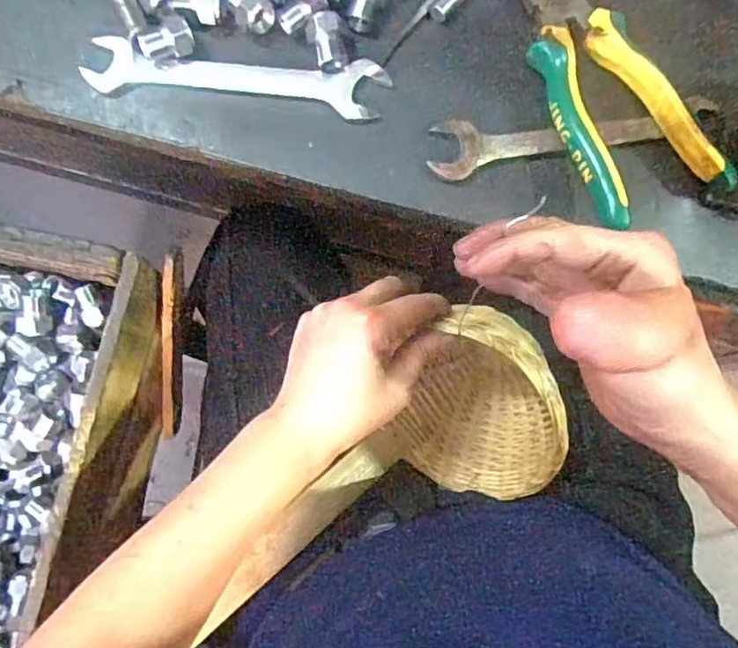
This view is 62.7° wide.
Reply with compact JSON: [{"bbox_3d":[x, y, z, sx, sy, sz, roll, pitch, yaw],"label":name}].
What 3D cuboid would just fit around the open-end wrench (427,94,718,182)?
[{"bbox_3d":[0.121,-0.119,0.367,0.169,0.012,0.035,-12,81,-4],"label":"open-end wrench"}]

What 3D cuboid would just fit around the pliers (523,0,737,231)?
[{"bbox_3d":[0.140,-0.154,0.358,0.084,0.031,0.183,-21,82,-5],"label":"pliers"}]

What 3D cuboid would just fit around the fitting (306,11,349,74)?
[{"bbox_3d":[-0.025,-0.169,0.365,0.021,0.013,0.032,-11,86,-1],"label":"fitting"}]

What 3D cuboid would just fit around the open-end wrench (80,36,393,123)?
[{"bbox_3d":[-0.081,-0.150,0.371,0.181,0.006,0.035,6,80,-1],"label":"open-end wrench"}]

